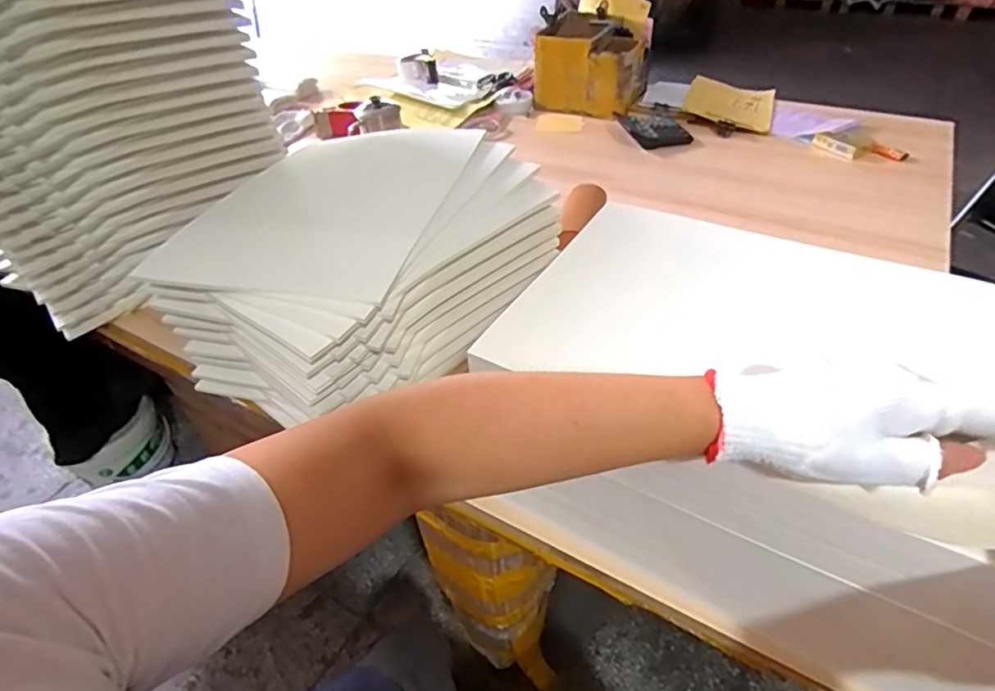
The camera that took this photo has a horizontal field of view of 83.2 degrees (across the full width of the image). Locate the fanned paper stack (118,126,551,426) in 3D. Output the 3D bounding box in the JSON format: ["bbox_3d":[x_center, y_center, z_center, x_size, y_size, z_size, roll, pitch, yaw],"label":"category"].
[{"bbox_3d":[-0.164,-0.097,0.679,0.312,0.188,0.392,27,50,27],"label":"fanned paper stack"}]

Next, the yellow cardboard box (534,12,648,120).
[{"bbox_3d":[0.218,-0.639,1.270,0.233,0.145,0.262,9,44,12],"label":"yellow cardboard box"}]

